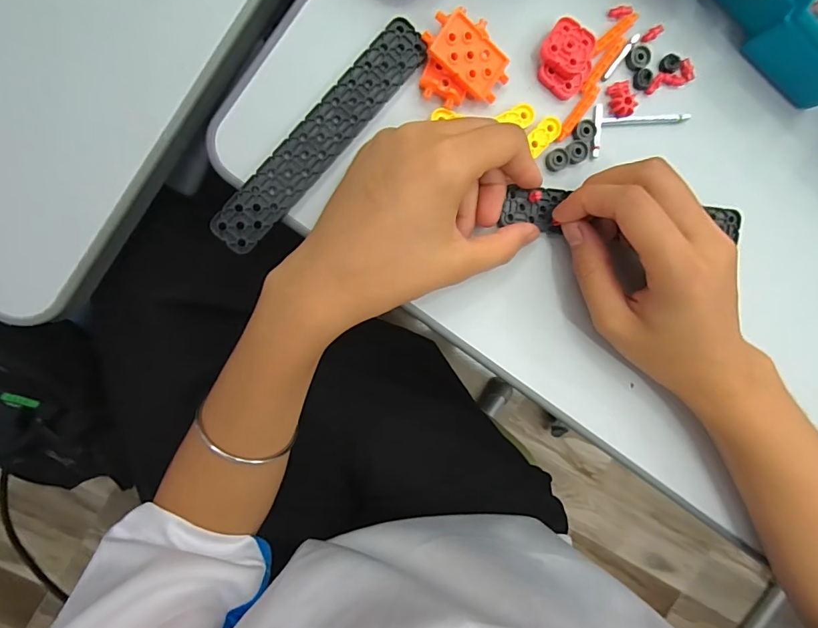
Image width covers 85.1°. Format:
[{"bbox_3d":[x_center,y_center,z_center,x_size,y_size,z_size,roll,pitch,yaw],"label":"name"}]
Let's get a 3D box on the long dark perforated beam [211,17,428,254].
[{"bbox_3d":[-0.046,-0.094,0.239,0.027,0.008,0.149,42,89,-9],"label":"long dark perforated beam"}]

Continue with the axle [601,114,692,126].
[{"bbox_3d":[0.140,-0.114,0.260,0.056,0.004,0.005,-6,97,-7],"label":"axle"}]

